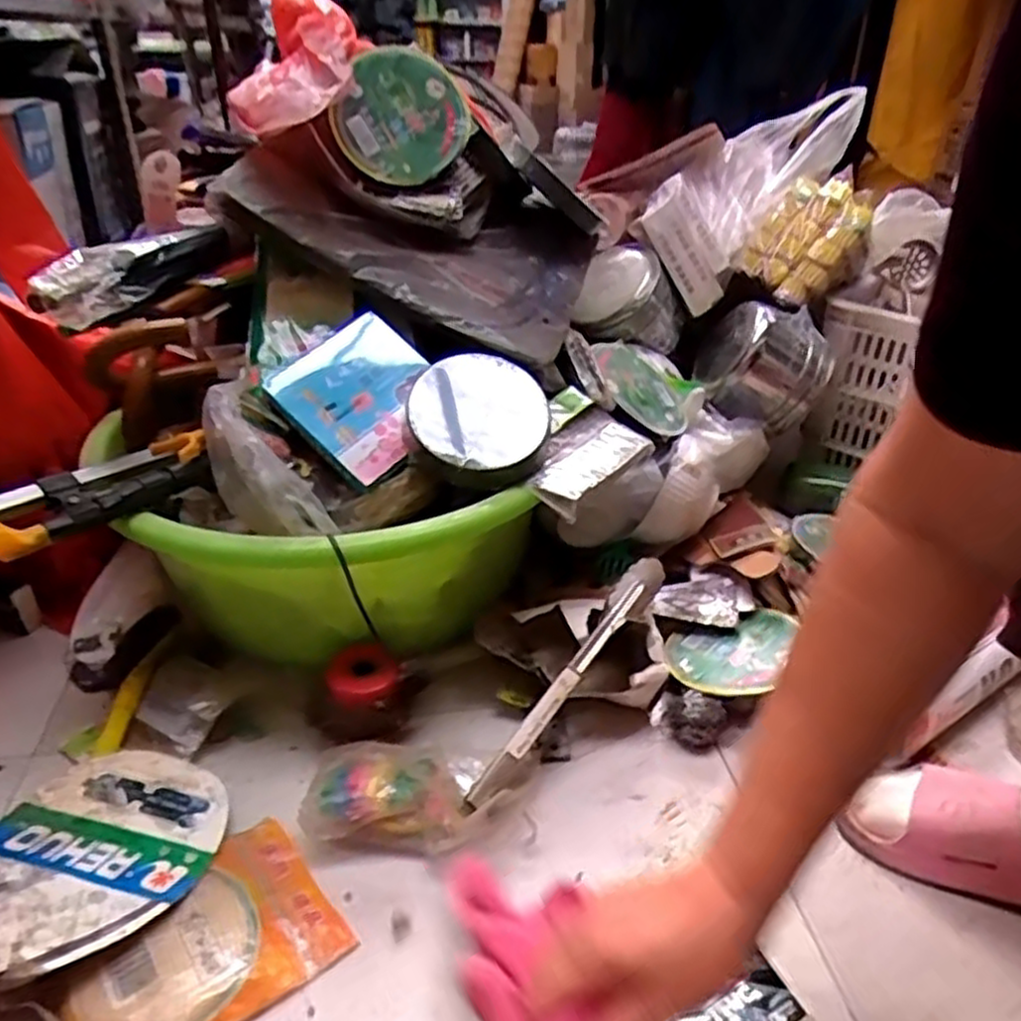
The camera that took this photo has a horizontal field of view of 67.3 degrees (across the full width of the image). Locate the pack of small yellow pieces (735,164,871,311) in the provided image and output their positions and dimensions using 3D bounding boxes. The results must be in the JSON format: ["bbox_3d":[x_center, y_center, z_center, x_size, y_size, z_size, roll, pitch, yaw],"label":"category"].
[{"bbox_3d":[0.366,-0.328,0.944,0.116,0.161,0.065,45,9,21],"label":"pack of small yellow pieces"}]

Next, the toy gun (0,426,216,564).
[{"bbox_3d":[-0.375,0.009,0.571,0.079,0.041,0.304,22,38,30],"label":"toy gun"}]

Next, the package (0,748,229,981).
[{"bbox_3d":[-0.295,0.243,0.568,0.159,0.010,0.175,-9,28,-36],"label":"package"}]

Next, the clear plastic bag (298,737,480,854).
[{"bbox_3d":[-0.096,0.224,0.615,0.133,0.042,0.091,0,32,0],"label":"clear plastic bag"}]

